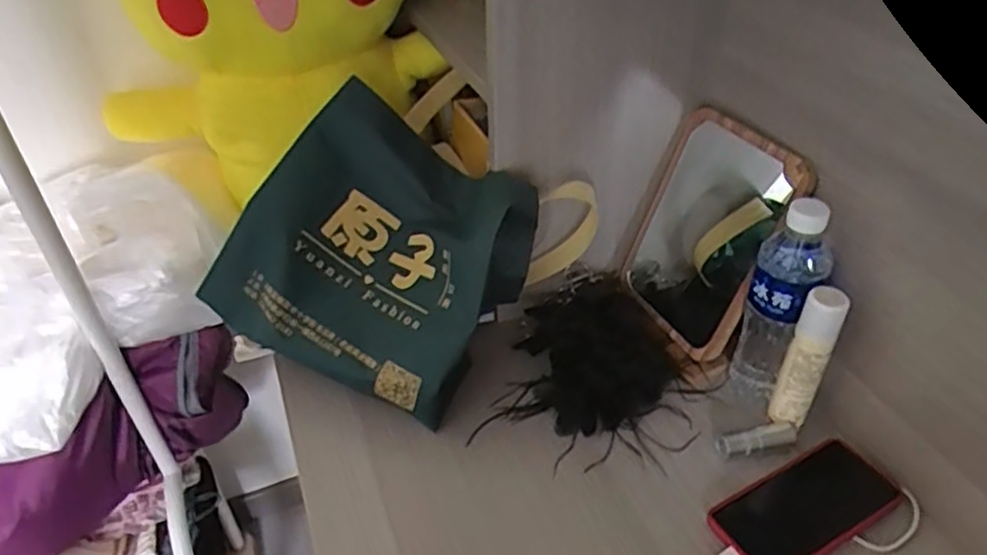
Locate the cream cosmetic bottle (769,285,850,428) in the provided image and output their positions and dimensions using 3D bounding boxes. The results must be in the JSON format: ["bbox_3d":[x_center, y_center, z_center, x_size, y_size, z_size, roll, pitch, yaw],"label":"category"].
[{"bbox_3d":[0.284,0.078,0.629,0.033,0.152,0.034,18,43,23],"label":"cream cosmetic bottle"}]

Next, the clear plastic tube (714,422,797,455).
[{"bbox_3d":[0.248,0.153,0.646,0.078,0.018,0.021,-10,40,-10],"label":"clear plastic tube"}]

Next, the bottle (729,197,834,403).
[{"bbox_3d":[0.264,0.028,0.636,0.059,0.207,0.062,19,44,24],"label":"bottle"}]

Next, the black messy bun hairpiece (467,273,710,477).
[{"bbox_3d":[0.113,0.088,0.726,0.187,0.046,0.226,9,40,12],"label":"black messy bun hairpiece"}]

